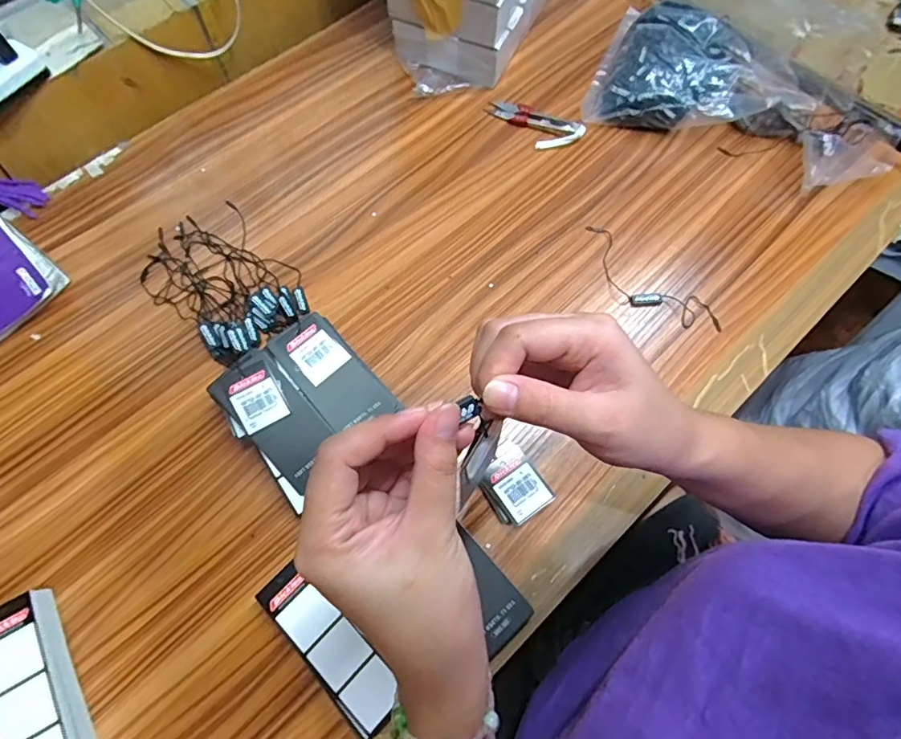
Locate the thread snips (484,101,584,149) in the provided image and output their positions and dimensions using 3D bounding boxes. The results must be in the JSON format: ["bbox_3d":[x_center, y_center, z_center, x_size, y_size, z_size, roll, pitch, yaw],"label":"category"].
[{"bbox_3d":[0.087,-0.261,0.546,0.105,0.008,0.042,26,70,9],"label":"thread snips"}]

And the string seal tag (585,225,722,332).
[{"bbox_3d":[0.181,-0.081,0.476,0.153,0.006,0.047,42,73,15],"label":"string seal tag"}]

